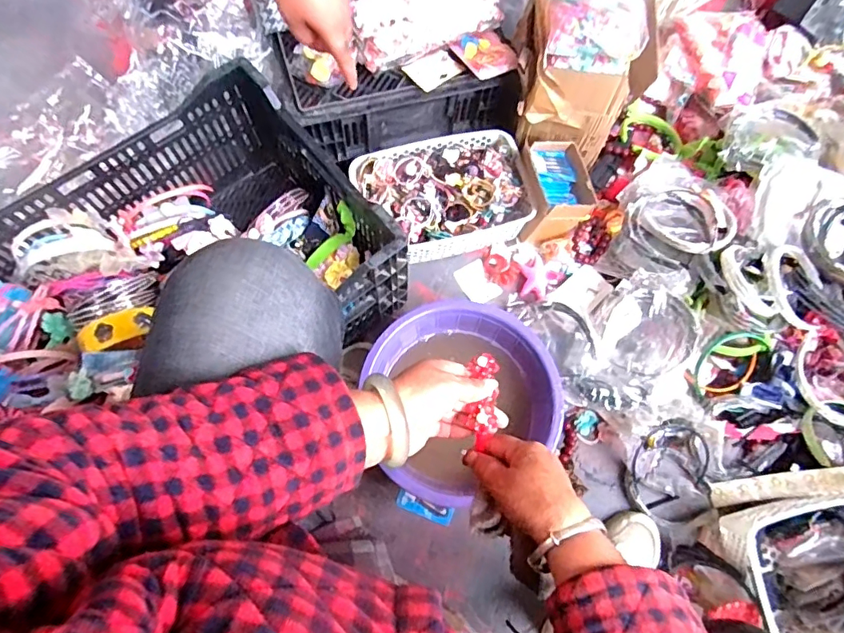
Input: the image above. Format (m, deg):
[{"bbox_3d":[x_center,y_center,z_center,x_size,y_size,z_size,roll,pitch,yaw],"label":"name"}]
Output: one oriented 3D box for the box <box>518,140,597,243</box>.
[{"bbox_3d":[0.227,-0.215,0.882,0.107,0.101,0.143,-3,71,-3],"label":"box"}]

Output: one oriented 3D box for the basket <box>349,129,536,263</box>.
[{"bbox_3d":[0.034,-0.213,0.891,0.289,0.098,0.201,-16,73,-8],"label":"basket"}]

